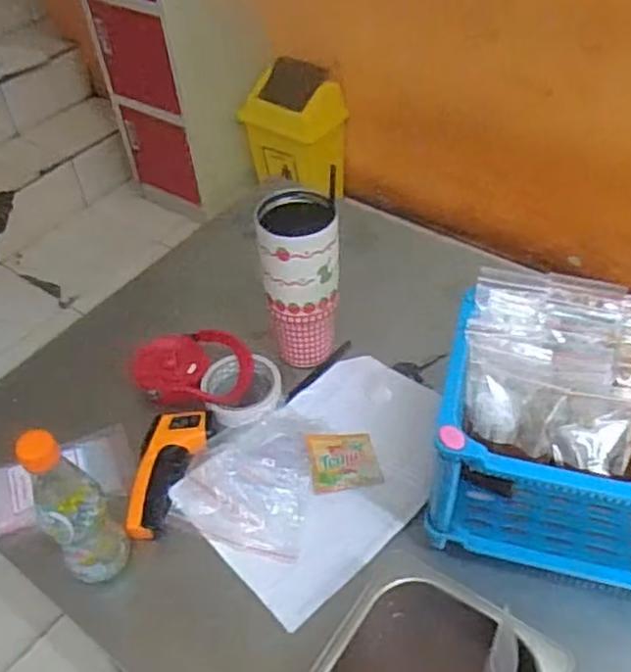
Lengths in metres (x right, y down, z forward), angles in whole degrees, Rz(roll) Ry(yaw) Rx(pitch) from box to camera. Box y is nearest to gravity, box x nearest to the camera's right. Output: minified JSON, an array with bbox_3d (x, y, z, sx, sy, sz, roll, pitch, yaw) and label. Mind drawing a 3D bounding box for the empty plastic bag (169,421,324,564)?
[{"bbox_3d":[-0.076,0.154,0.749,0.146,0.039,0.155,6,48,11],"label":"empty plastic bag"}]

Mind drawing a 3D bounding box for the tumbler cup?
[{"bbox_3d":[-0.016,-0.064,0.808,0.089,0.208,0.081,-3,47,3],"label":"tumbler cup"}]

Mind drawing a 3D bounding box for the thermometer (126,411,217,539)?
[{"bbox_3d":[-0.164,0.149,0.752,0.066,0.034,0.153,7,48,12],"label":"thermometer"}]

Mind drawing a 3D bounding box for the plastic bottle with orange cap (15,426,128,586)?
[{"bbox_3d":[-0.222,0.163,0.626,0.061,0.216,0.052,-34,53,-24],"label":"plastic bottle with orange cap"}]

